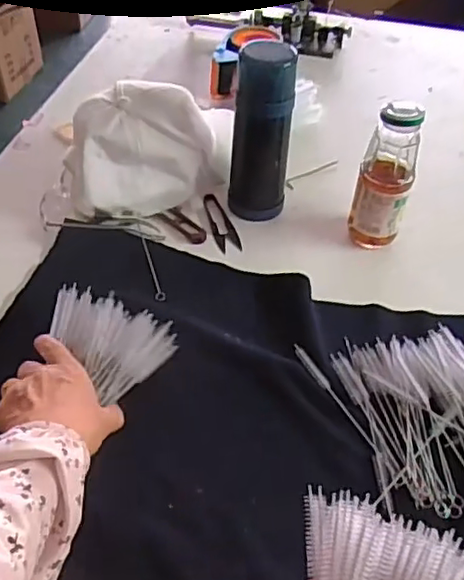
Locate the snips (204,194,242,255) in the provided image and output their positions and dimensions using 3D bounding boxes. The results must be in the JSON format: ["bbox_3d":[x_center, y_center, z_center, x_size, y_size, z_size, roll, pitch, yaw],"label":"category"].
[{"bbox_3d":[-0.012,-0.082,0.756,0.030,0.010,0.098,-10,47,-12],"label":"snips"}]

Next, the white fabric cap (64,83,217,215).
[{"bbox_3d":[-0.103,-0.170,0.738,0.186,0.108,0.109,-19,52,-19],"label":"white fabric cap"}]

